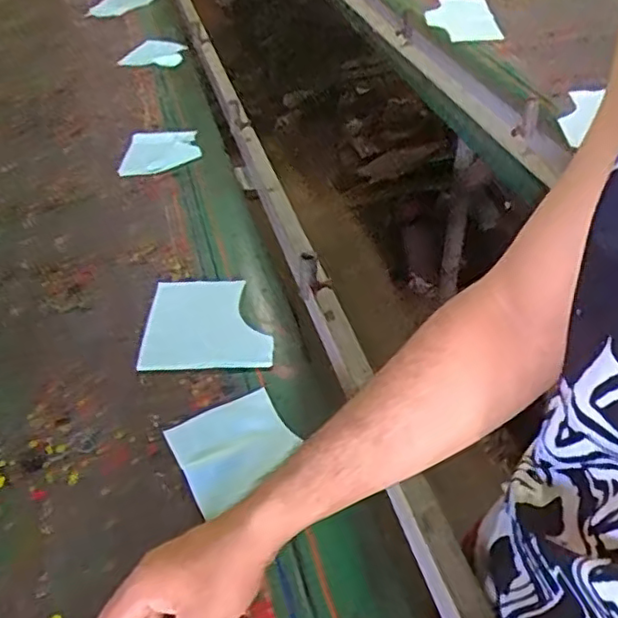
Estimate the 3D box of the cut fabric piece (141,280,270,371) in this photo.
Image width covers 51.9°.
[{"bbox_3d":[-0.117,0.013,0.751,0.143,0.023,0.141,-3,41,0],"label":"cut fabric piece"}]

